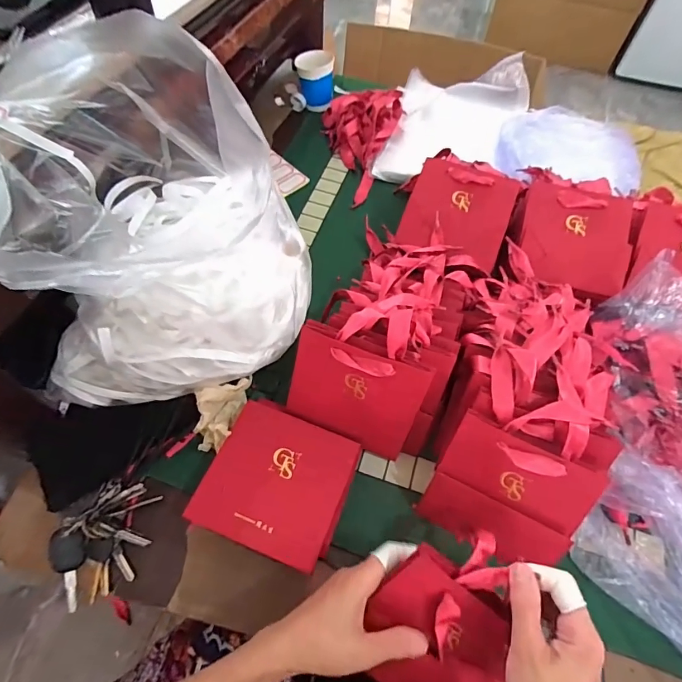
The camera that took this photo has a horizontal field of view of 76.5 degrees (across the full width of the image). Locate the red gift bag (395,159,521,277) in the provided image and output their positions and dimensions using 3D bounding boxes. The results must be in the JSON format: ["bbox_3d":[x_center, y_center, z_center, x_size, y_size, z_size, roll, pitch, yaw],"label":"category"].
[{"bbox_3d":[0.167,-0.185,0.614,0.138,0.020,0.136,21,86,7],"label":"red gift bag"}]

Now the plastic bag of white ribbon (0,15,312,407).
[{"bbox_3d":[-0.172,-0.100,0.440,0.262,0.229,0.240,-4,59,-6],"label":"plastic bag of white ribbon"}]

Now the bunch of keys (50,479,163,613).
[{"bbox_3d":[-0.244,0.206,0.447,0.078,0.033,0.117,27,61,12],"label":"bunch of keys"}]

